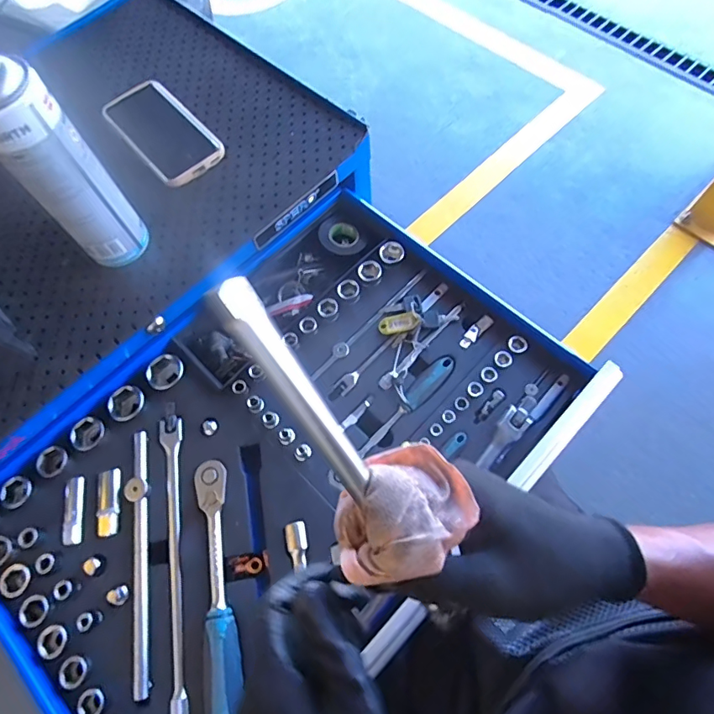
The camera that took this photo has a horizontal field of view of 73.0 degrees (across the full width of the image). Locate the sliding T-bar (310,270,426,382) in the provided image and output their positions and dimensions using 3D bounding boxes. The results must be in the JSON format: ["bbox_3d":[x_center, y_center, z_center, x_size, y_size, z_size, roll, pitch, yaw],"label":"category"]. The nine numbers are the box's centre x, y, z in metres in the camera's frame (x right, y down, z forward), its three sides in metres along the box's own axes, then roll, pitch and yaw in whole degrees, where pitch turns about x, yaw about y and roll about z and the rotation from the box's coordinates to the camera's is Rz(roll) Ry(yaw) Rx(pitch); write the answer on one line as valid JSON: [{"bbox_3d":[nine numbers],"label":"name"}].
[{"bbox_3d":[0.016,-0.039,0.577,0.193,0.018,0.017,-43,71,-14],"label":"sliding T-bar"}]

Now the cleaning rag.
[{"bbox_3d":[0.021,0.083,0.260,0.073,0.049,0.060,-32,75,-11],"label":"cleaning rag"}]

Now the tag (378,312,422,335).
[{"bbox_3d":[0.050,-0.039,0.560,0.048,0.006,0.021,-13,72,10],"label":"tag"}]

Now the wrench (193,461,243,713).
[{"bbox_3d":[-0.133,0.219,0.461,0.033,0.033,0.235,-12,67,-2],"label":"wrench"}]

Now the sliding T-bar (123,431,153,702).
[{"bbox_3d":[-0.217,0.195,0.484,0.022,0.030,0.245,-13,67,-2],"label":"sliding T-bar"}]

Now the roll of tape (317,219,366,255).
[{"bbox_3d":[-0.019,-0.156,0.620,0.058,0.019,0.054,-1,67,3],"label":"roll of tape"}]

